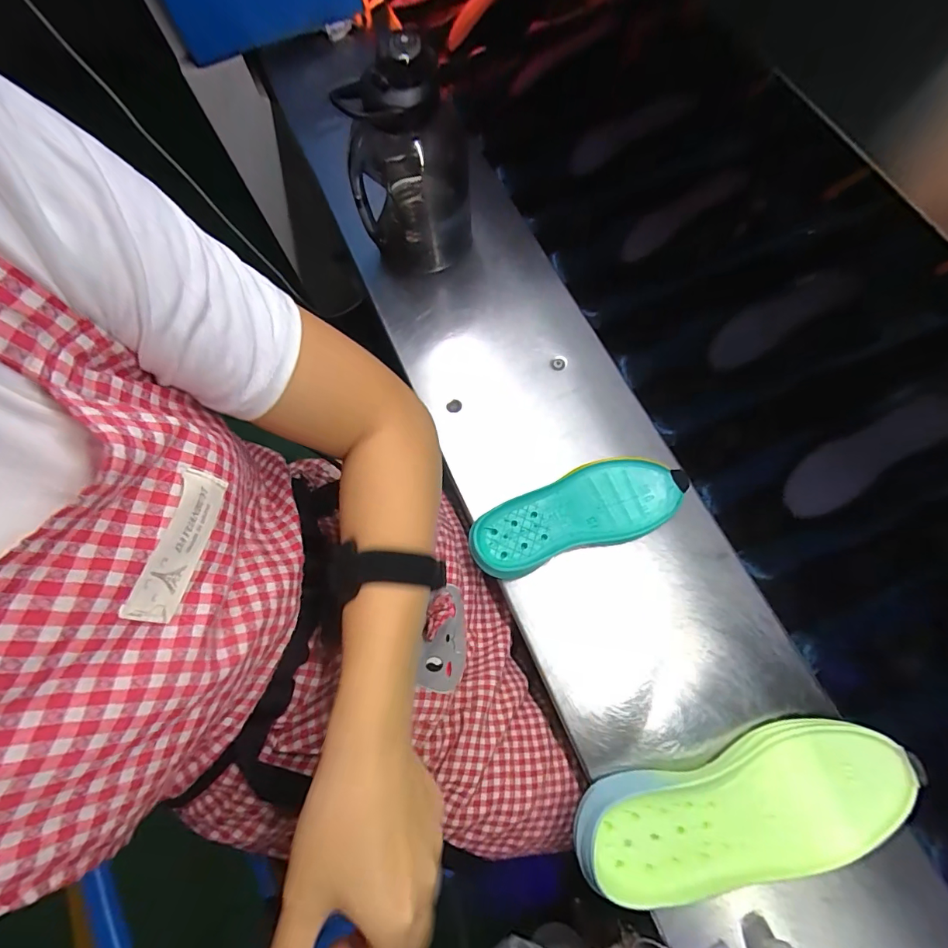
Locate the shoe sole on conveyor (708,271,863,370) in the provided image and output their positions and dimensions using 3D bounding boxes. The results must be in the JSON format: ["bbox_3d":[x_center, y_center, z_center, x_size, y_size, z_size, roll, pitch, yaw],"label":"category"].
[{"bbox_3d":[0.391,-0.202,0.581,0.206,0.009,0.063,-32,61,0],"label":"shoe sole on conveyor"}]

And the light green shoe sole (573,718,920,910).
[{"bbox_3d":[0.225,0.287,0.385,0.281,0.054,0.100,-16,72,-3],"label":"light green shoe sole"}]

